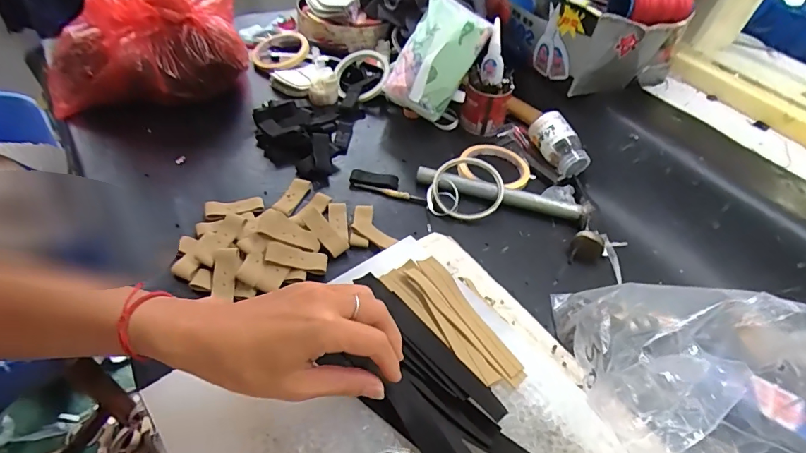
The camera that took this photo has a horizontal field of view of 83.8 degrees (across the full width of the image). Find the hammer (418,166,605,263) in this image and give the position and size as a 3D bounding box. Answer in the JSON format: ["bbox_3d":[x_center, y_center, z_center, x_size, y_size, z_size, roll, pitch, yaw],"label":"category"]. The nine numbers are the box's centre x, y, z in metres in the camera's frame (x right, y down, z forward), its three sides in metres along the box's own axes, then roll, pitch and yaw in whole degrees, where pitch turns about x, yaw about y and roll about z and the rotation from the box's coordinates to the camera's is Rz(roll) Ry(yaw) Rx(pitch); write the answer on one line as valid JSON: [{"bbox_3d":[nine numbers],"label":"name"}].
[{"bbox_3d":[0.126,-0.027,0.543,0.230,0.029,0.079,19,47,10],"label":"hammer"}]

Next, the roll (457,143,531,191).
[{"bbox_3d":[0.127,-0.087,0.603,0.093,0.018,0.098,4,46,-4],"label":"roll"}]

